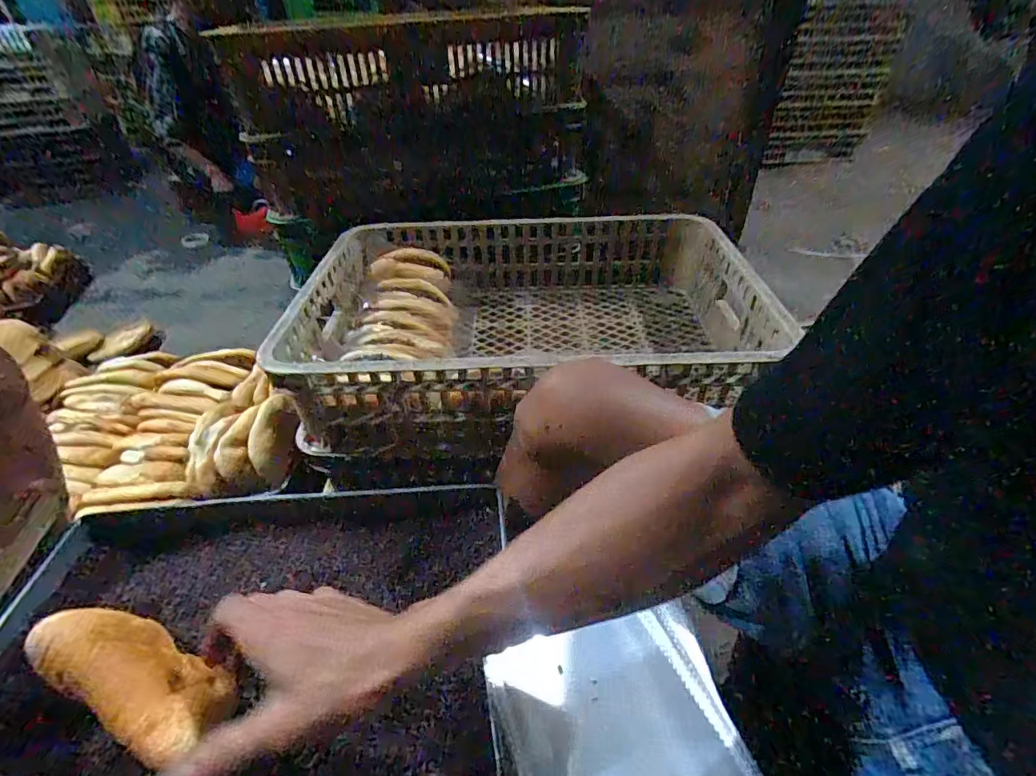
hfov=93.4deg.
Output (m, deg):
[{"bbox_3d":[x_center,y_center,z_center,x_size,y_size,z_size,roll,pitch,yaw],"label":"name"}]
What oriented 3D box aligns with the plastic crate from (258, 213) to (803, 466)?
[{"bbox_3d":[0.012,-0.110,0.715,0.595,0.160,0.427,1,38,3],"label":"plastic crate"}]

